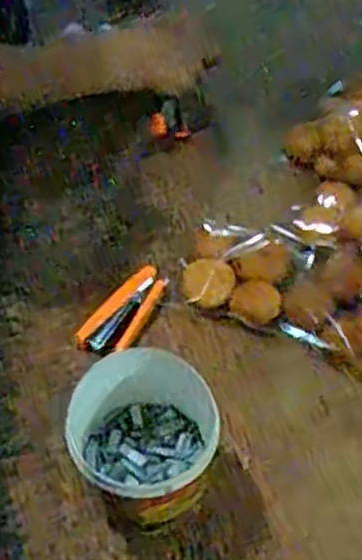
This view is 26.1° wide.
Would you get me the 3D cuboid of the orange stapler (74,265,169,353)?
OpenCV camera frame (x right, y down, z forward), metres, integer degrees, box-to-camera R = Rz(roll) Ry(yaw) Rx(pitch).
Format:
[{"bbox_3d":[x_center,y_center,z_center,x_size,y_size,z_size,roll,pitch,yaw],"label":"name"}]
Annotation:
[{"bbox_3d":[-0.054,0.028,0.729,0.041,0.020,0.095,32,63,18],"label":"orange stapler"}]

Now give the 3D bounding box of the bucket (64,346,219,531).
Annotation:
[{"bbox_3d":[-0.031,0.122,0.619,0.106,0.130,0.106,0,58,0],"label":"bucket"}]

